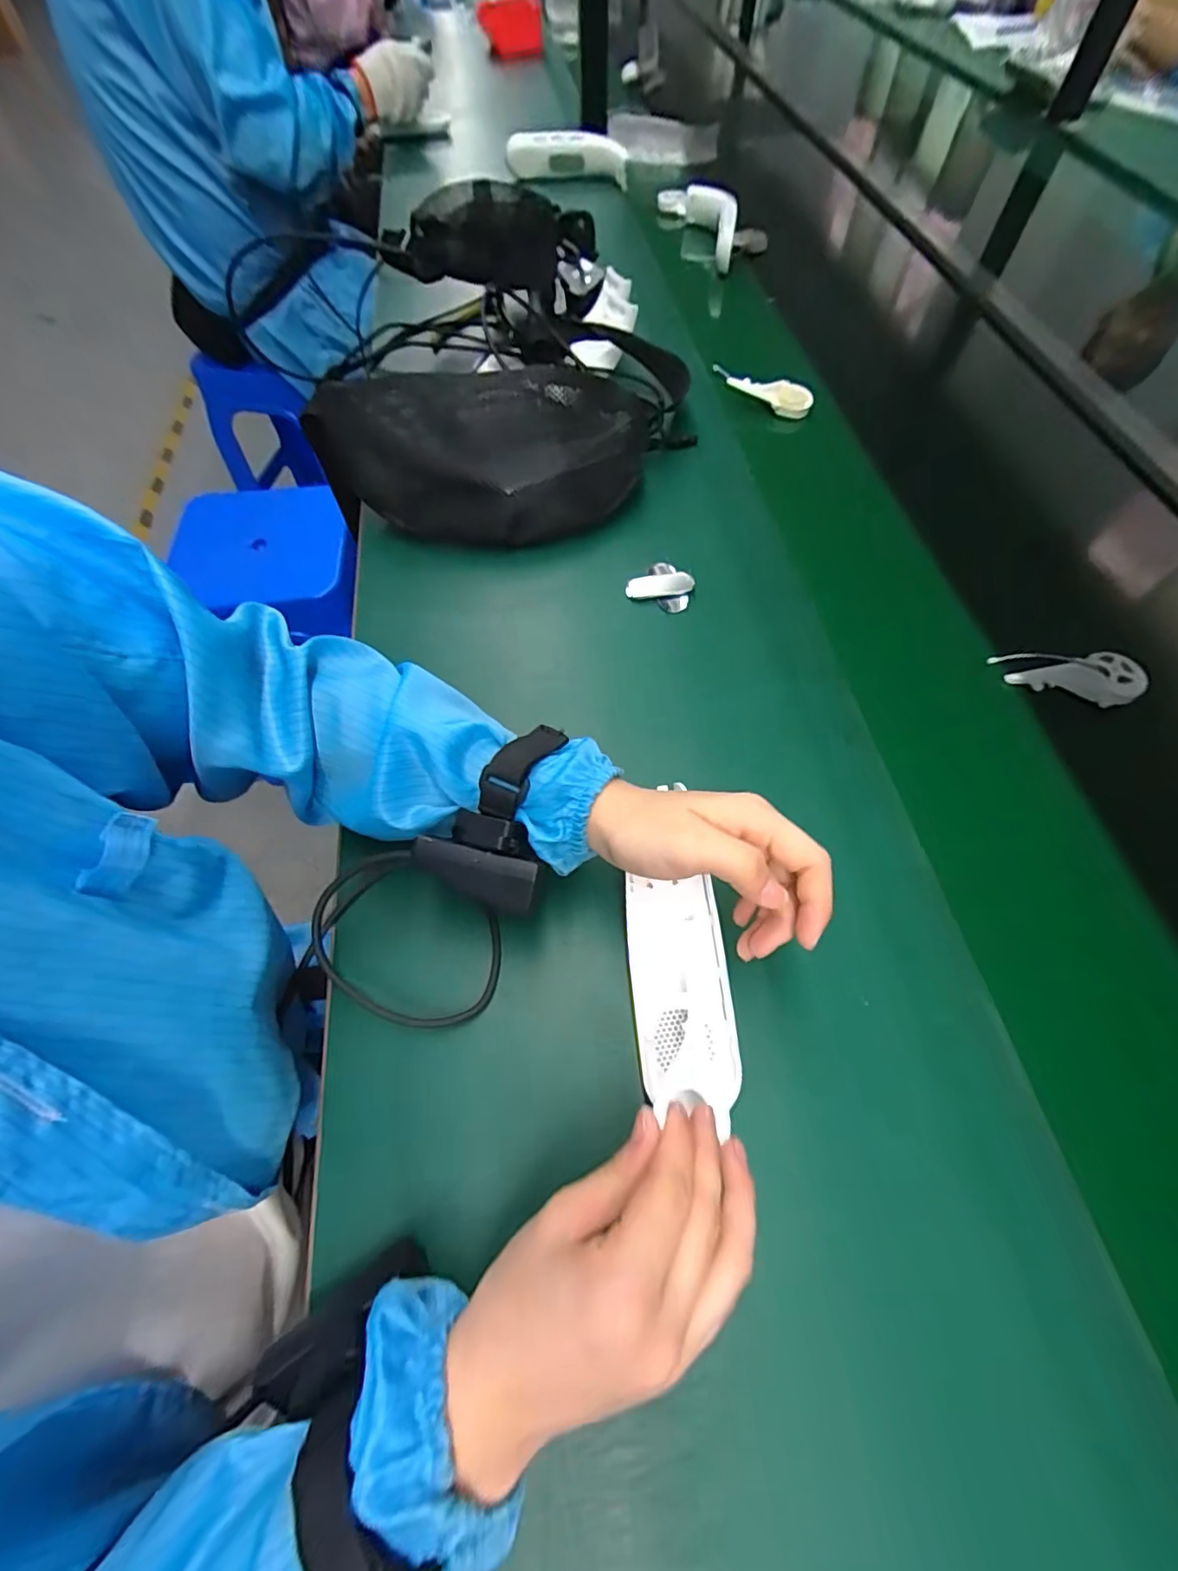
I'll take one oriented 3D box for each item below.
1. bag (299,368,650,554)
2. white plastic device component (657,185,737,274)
[{"bbox_3d":[-0.088,-0.298,0.523,0.310,0.094,0.147,-12,63,-5],"label":"bag"},{"bbox_3d":[0.164,-0.835,0.850,0.045,0.071,0.213,-30,65,-14],"label":"white plastic device component"}]

